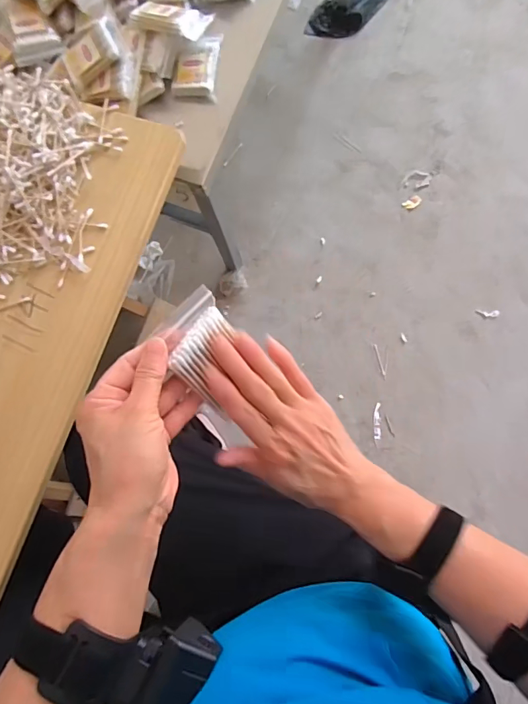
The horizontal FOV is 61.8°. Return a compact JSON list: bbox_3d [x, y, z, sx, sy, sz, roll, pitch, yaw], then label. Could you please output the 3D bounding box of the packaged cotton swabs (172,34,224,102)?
[{"bbox_3d":[-0.091,-0.390,0.601,0.058,0.031,0.078,7,83,7],"label":"packaged cotton swabs"}]

